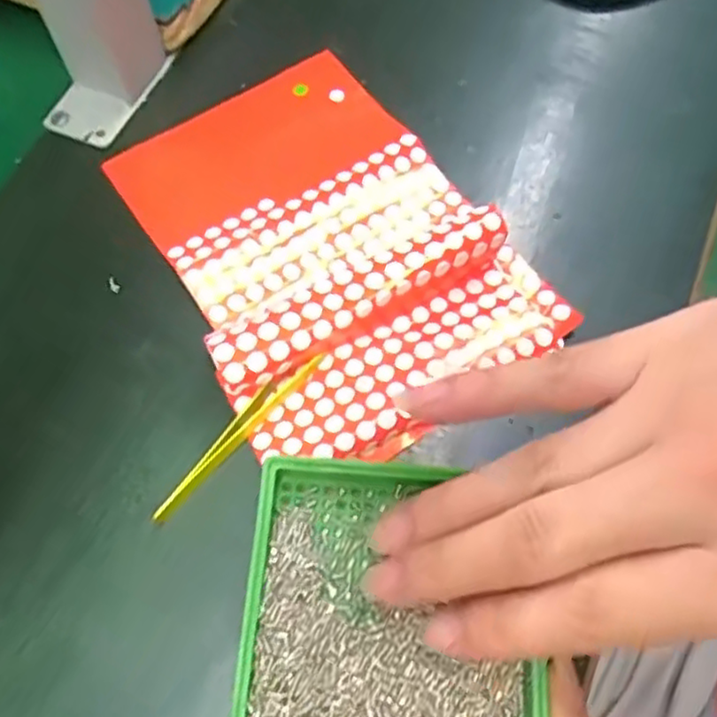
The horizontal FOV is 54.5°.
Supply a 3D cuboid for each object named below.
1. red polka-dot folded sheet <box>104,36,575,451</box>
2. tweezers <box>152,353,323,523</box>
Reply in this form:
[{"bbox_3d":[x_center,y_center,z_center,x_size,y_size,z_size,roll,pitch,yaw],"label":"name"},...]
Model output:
[{"bbox_3d":[-0.017,-0.059,0.319,0.145,0.029,0.196,-33,71,-13],"label":"red polka-dot folded sheet"},{"bbox_3d":[-0.051,0.029,0.293,0.012,0.008,0.094,38,72,15],"label":"tweezers"}]

